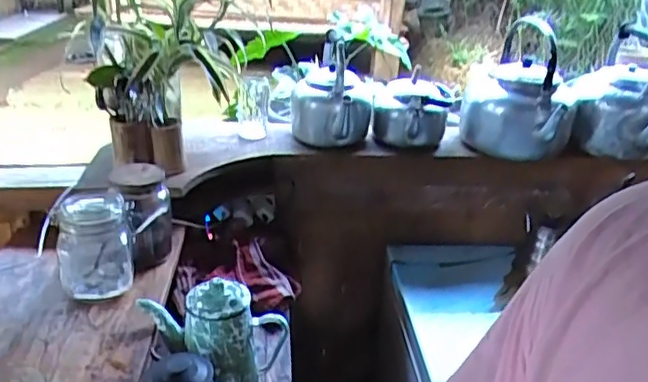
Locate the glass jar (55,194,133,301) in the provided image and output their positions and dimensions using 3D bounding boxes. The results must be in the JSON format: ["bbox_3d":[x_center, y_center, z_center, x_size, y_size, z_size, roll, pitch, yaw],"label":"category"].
[{"bbox_3d":[-0.377,0.087,0.984,0.110,0.147,0.101,-7,26,-23],"label":"glass jar"}]

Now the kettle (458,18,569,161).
[{"bbox_3d":[0.462,-0.232,1.420,0.257,0.278,0.208,12,25,18],"label":"kettle"}]

